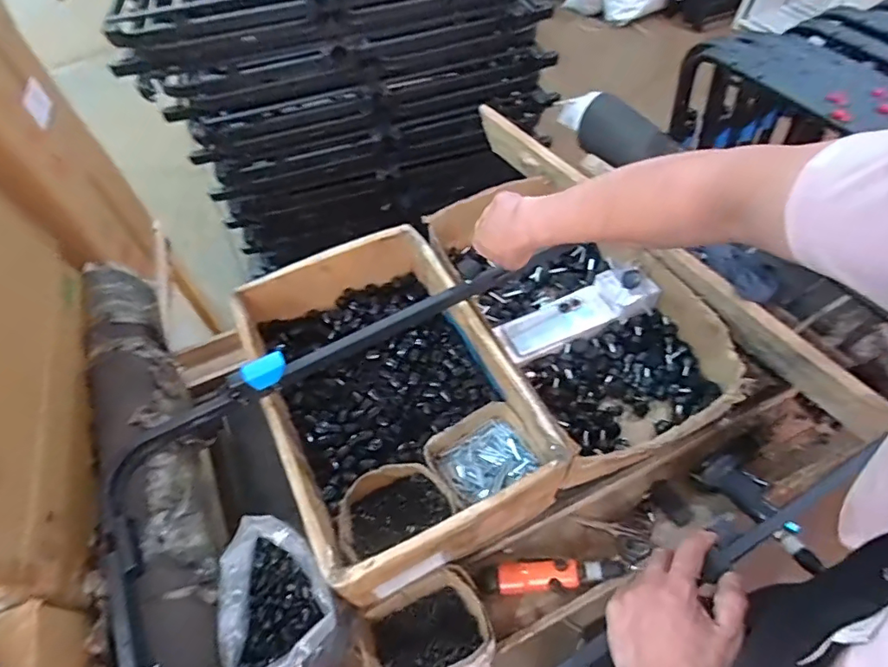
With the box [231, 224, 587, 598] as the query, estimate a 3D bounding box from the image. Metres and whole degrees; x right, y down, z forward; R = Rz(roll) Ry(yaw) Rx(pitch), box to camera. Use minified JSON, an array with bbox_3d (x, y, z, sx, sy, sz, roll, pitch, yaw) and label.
[{"bbox_3d":[-0.089,0.087,0.825,0.353,0.150,0.531,-25,57,-12],"label":"box"}]

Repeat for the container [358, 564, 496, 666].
[{"bbox_3d":[-0.018,0.418,0.692,0.169,0.077,0.148,-27,57,-14],"label":"container"}]

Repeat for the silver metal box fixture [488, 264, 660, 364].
[{"bbox_3d":[0.234,-0.038,0.914,0.289,0.060,0.092,-21,56,-9],"label":"silver metal box fixture"}]

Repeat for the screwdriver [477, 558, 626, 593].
[{"bbox_3d":[0.161,0.363,0.769,0.206,0.036,0.040,-4,55,2],"label":"screwdriver"}]

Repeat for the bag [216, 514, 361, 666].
[{"bbox_3d":[-0.207,0.357,0.678,0.136,0.158,0.192,-25,57,-12],"label":"bag"}]

